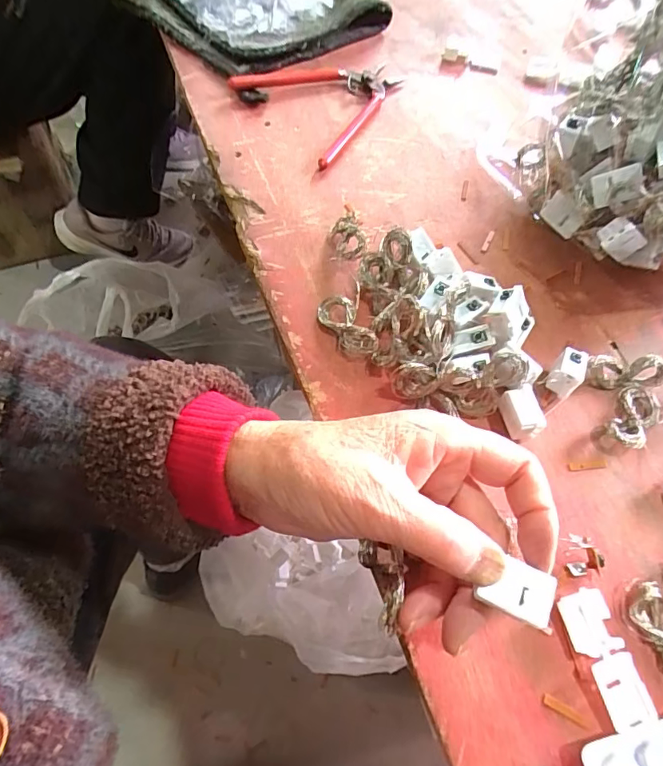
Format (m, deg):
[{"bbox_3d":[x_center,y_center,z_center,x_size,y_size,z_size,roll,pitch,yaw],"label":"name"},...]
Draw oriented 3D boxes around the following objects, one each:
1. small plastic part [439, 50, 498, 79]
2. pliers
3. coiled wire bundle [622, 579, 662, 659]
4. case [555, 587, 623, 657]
[{"bbox_3d":[0.134,-0.313,0.474,0.054,0.012,0.032,6,61,-1],"label":"small plastic part"},{"bbox_3d":[0.004,-0.245,0.415,0.131,0.012,0.132,-34,68,-20],"label":"pliers"},{"bbox_3d":[0.157,0.119,0.225,0.019,0.008,0.051,-20,64,-14],"label":"coiled wire bundle"},{"bbox_3d":[0.121,0.112,0.226,0.019,0.010,0.026,-11,62,-10],"label":"case"}]

